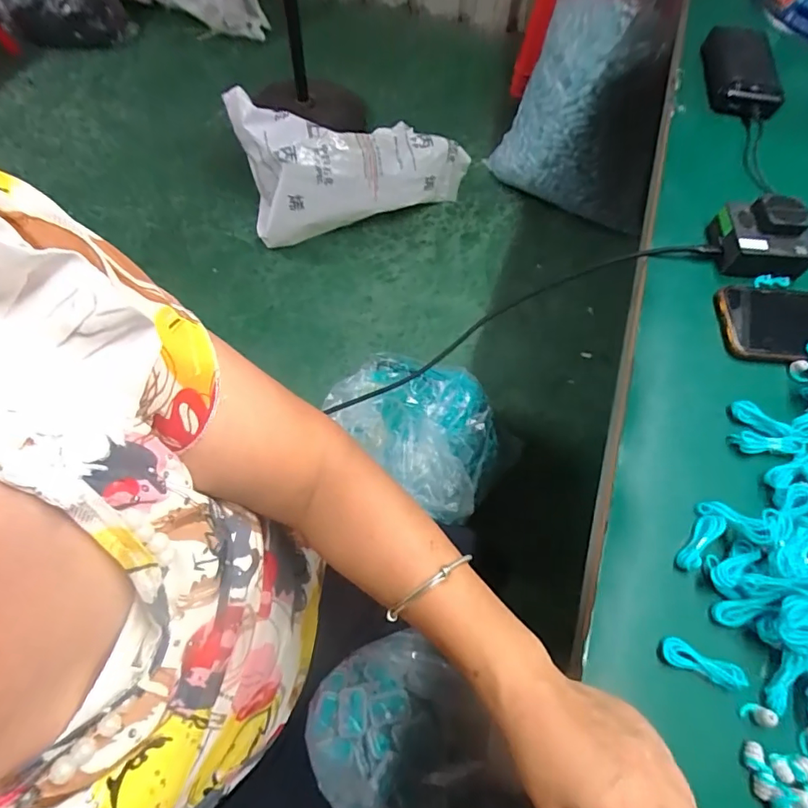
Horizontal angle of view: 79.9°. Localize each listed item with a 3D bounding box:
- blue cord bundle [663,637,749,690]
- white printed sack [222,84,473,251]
[{"bbox_3d":[0.201,0.176,0.326,0.052,0.014,0.015,21,65,9],"label":"blue cord bundle"},{"bbox_3d":[-0.150,-0.725,1.494,0.696,0.353,0.306,-5,64,-4],"label":"white printed sack"}]

